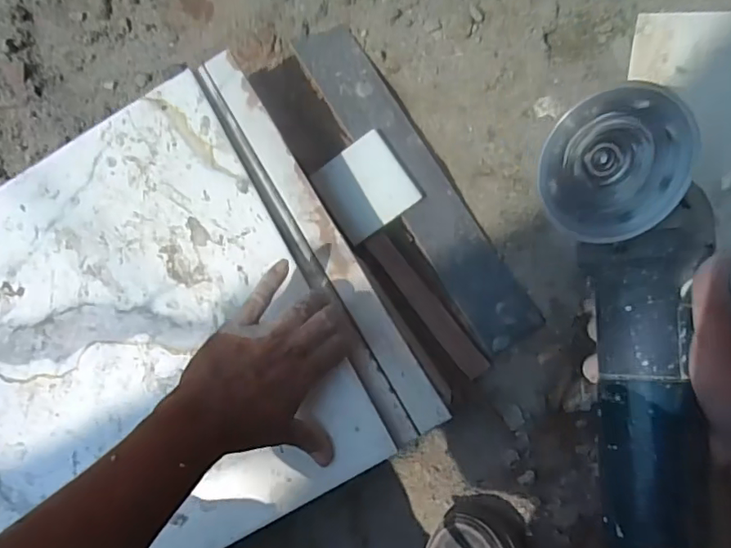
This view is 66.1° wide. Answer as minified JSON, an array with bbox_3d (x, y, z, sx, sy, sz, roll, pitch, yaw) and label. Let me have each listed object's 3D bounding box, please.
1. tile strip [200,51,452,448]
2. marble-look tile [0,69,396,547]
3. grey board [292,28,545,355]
[{"bbox_3d":[-0.046,-0.034,0.510,0.050,0.015,0.390,-30,88,-1],"label":"tile strip"},{"bbox_3d":[-0.240,0.076,0.514,0.389,0.009,0.394,-30,80,4],"label":"marble-look tile"},{"bbox_3d":[0.049,-0.100,0.574,0.064,0.022,0.378,-32,83,4],"label":"grey board"}]

